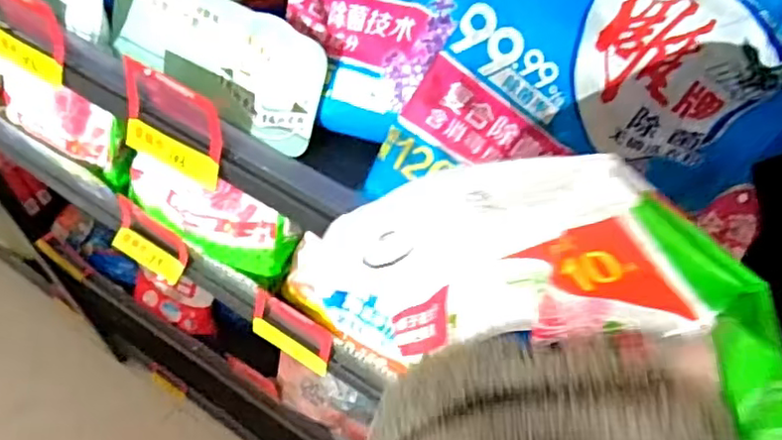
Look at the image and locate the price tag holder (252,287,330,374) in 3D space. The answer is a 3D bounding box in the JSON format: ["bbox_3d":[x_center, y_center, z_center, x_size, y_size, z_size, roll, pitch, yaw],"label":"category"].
[{"bbox_3d":[-0.108,0.123,0.689,0.110,0.035,0.040,28,57,17],"label":"price tag holder"}]

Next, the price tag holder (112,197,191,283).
[{"bbox_3d":[-0.285,0.027,0.748,0.115,0.069,0.042,29,57,18],"label":"price tag holder"}]

